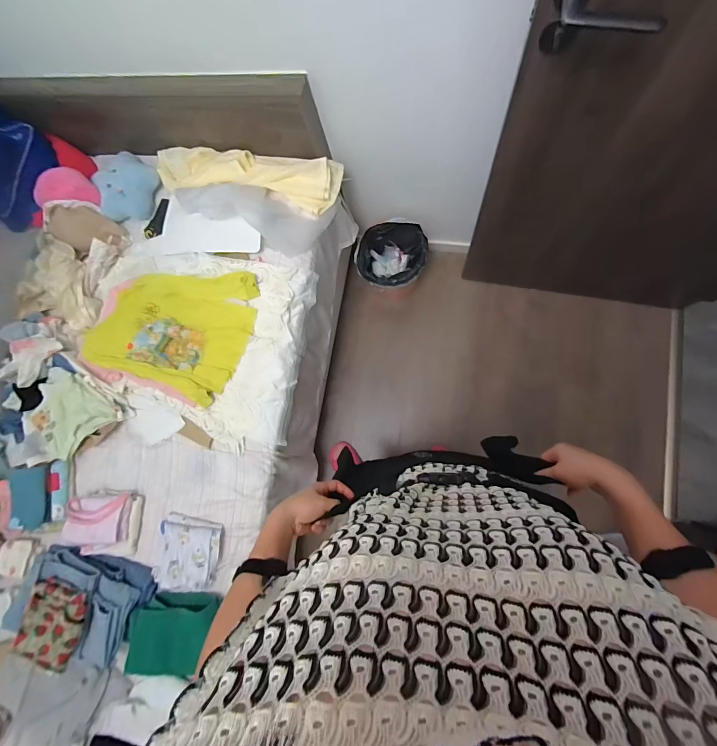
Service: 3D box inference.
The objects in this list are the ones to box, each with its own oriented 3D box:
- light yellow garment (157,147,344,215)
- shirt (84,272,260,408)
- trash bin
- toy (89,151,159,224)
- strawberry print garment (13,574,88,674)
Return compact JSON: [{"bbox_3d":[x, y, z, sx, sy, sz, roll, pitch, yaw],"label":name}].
[{"bbox_3d":[-0.349,-0.602,1.076,0.580,0.086,0.151,12,84,10],"label":"light yellow garment"},{"bbox_3d":[-0.549,-0.155,1.054,0.472,0.044,0.394,20,85,11],"label":"shirt"},{"bbox_3d":[0.129,-0.434,1.410,0.242,0.259,0.242,-1,82,8],"label":"trash bin"},{"bbox_3d":[-0.736,-0.584,1.135,0.162,0.079,0.211,32,88,11],"label":"toy"},{"bbox_3d":[-0.756,0.617,0.875,0.161,0.048,0.185,2,82,9],"label":"strawberry print garment"}]

